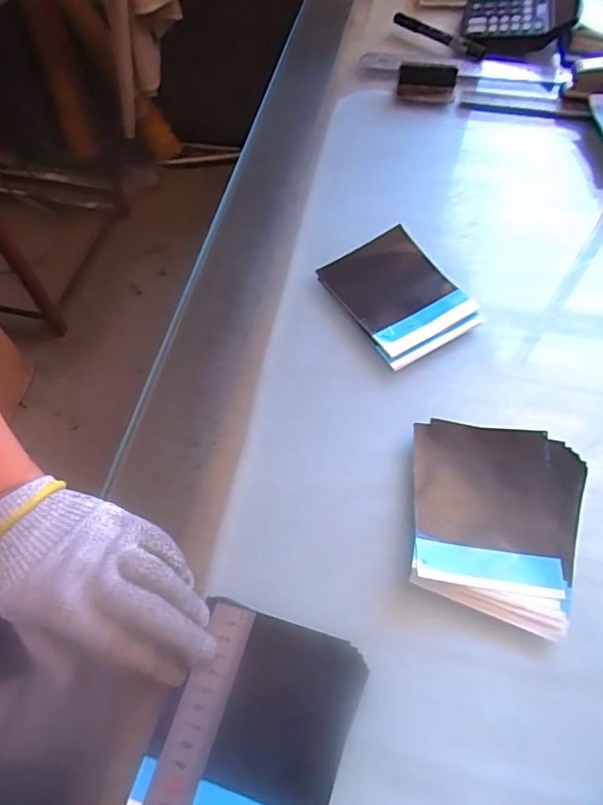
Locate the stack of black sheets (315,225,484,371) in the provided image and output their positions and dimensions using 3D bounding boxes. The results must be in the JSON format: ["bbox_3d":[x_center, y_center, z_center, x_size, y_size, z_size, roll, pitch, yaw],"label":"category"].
[{"bbox_3d":[0.087,-0.102,0.492,0.101,0.016,0.130,-28,64,-17],"label":"stack of black sheets"}]

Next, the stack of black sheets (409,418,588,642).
[{"bbox_3d":[0.142,0.082,0.386,0.120,0.019,0.142,10,60,4],"label":"stack of black sheets"}]

